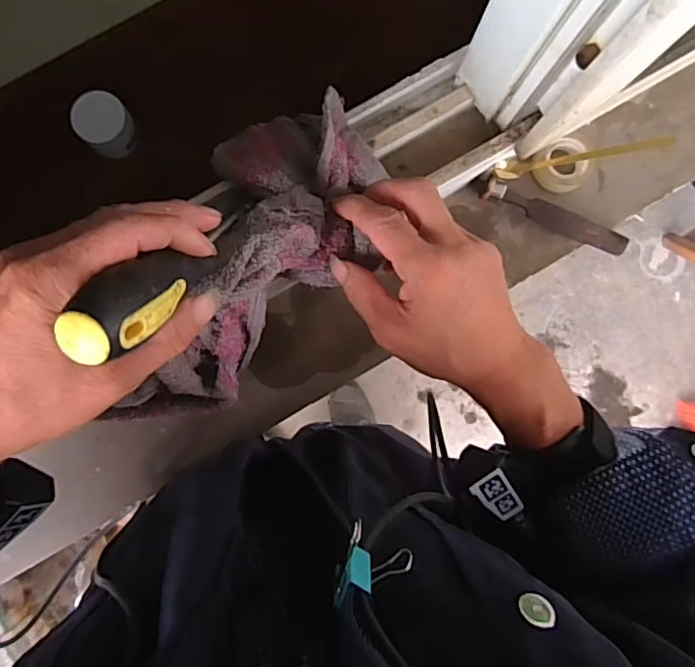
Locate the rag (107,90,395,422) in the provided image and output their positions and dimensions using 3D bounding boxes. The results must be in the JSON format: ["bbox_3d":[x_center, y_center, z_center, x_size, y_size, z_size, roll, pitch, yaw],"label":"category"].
[{"bbox_3d":[-0.059,-0.040,0.360,0.109,0.071,0.241,28,89,-1],"label":"rag"}]

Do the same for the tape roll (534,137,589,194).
[{"bbox_3d":[0.168,-0.130,0.444,0.040,0.013,0.038,0,88,-2],"label":"tape roll"}]

